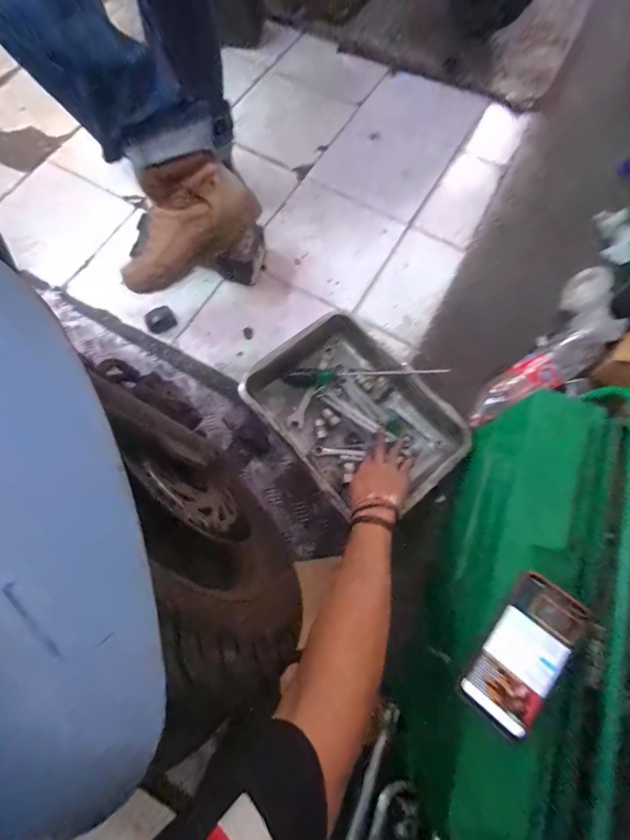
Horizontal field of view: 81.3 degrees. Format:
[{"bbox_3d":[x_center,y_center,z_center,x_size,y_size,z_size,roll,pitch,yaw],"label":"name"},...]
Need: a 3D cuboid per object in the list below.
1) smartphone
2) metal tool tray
[{"bbox_3d":[0.238,0.262,0.415,0.074,0.012,0.164,35,79,26],"label":"smartphone"},{"bbox_3d":[0.073,-0.010,0.715,0.285,0.072,0.385,-40,78,-12],"label":"metal tool tray"}]

